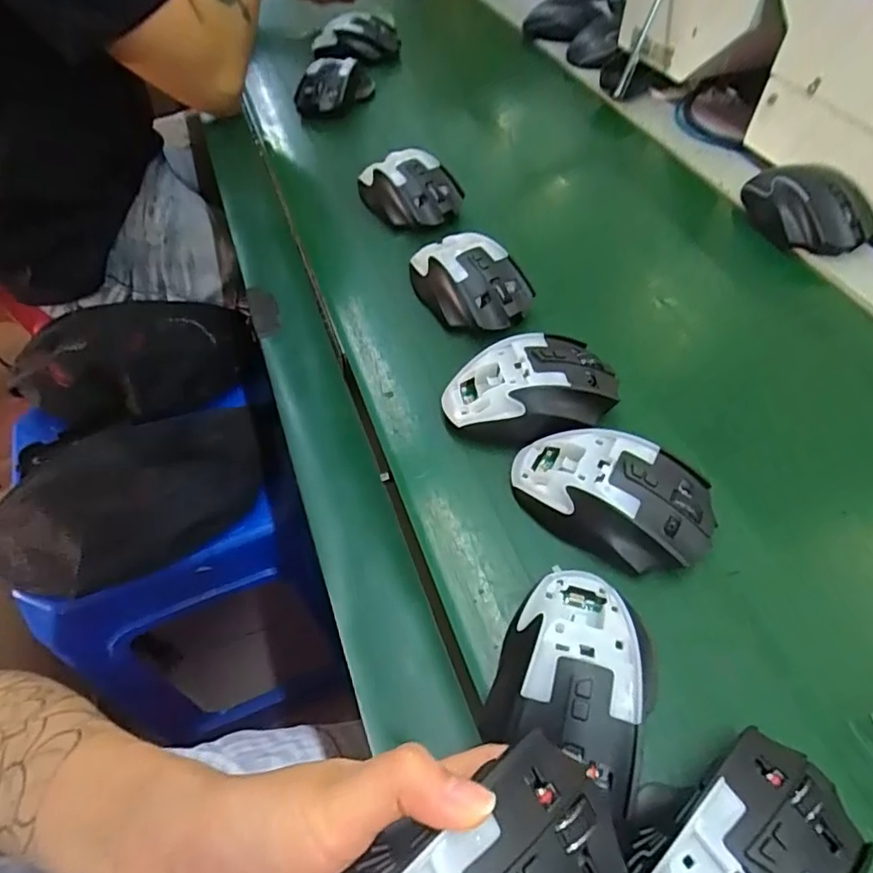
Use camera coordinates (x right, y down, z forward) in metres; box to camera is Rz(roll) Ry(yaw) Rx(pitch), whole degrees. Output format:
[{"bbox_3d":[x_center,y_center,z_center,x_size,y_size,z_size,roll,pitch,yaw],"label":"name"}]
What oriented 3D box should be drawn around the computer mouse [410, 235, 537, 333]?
[{"bbox_3d":[0.025,-0.126,0.451,0.064,0.035,0.109,-29,59,-22],"label":"computer mouse"}]

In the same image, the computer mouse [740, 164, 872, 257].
[{"bbox_3d":[0.317,-0.200,0.494,0.058,0.046,0.112,-19,56,-16],"label":"computer mouse"}]

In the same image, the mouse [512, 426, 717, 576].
[{"bbox_3d":[0.102,0.035,0.333,0.112,0.043,0.068,18,55,11],"label":"mouse"}]

